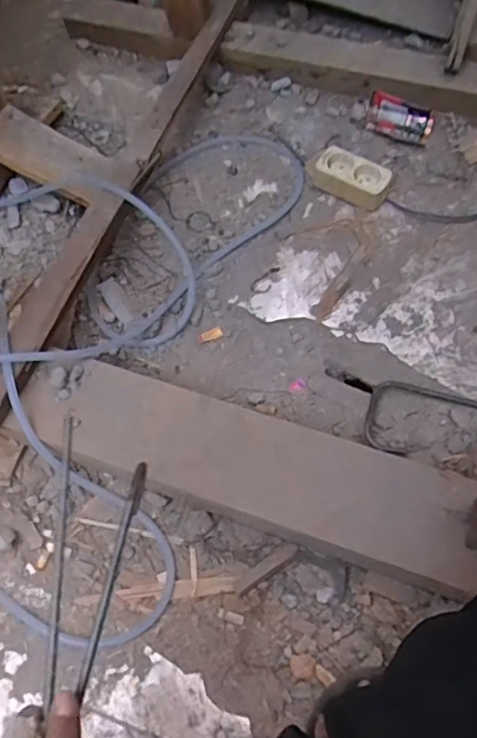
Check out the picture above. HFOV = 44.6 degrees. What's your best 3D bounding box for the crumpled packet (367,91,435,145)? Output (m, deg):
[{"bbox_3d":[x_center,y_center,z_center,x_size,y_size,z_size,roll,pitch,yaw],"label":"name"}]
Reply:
[{"bbox_3d":[0.257,-0.397,0.930,0.105,0.019,0.058,27,98,14],"label":"crumpled packet"}]

